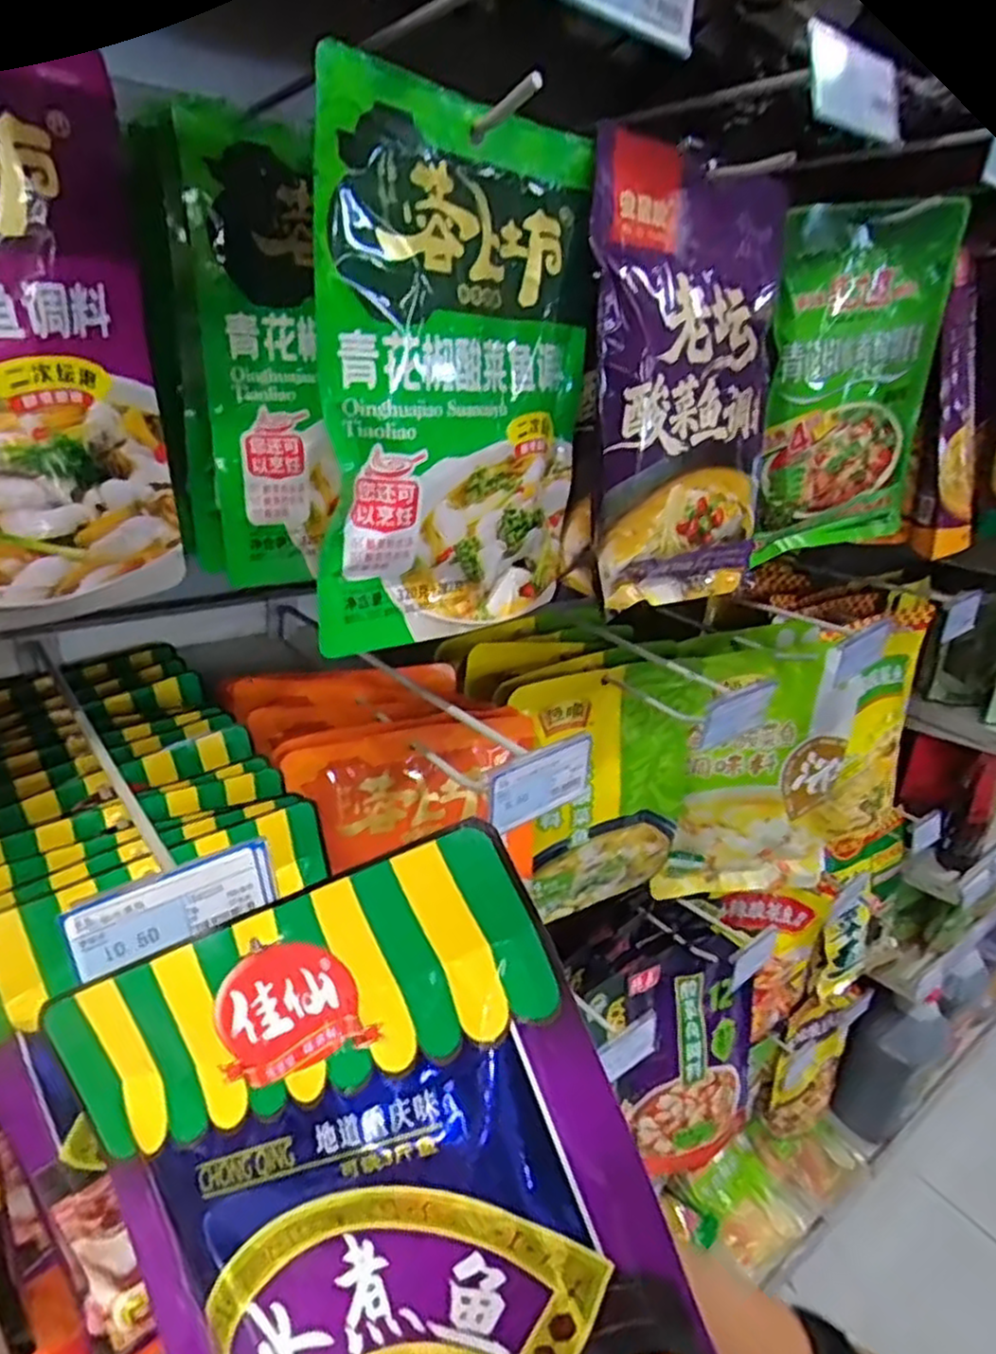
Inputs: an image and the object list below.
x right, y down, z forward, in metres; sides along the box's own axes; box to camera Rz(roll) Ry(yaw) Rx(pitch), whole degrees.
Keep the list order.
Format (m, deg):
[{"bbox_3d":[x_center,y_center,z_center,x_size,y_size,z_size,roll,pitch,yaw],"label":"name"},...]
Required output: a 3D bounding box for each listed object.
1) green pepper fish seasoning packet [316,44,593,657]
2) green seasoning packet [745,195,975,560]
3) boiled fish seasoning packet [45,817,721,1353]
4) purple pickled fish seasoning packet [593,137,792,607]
[{"bbox_3d":[-0.010,-0.148,0.397,0.030,0.247,0.187,23,31,32],"label":"green pepper fish seasoning packet"},{"bbox_3d":[0.296,-0.238,0.625,0.210,0.266,0.042,-20,32,-23],"label":"green seasoning packet"},{"bbox_3d":[-0.033,0.189,0.226,0.179,0.243,0.018,-26,-11,15],"label":"boiled fish seasoning packet"},{"bbox_3d":[0.141,-0.189,0.504,0.206,0.270,0.024,-22,27,-38],"label":"purple pickled fish seasoning packet"}]

